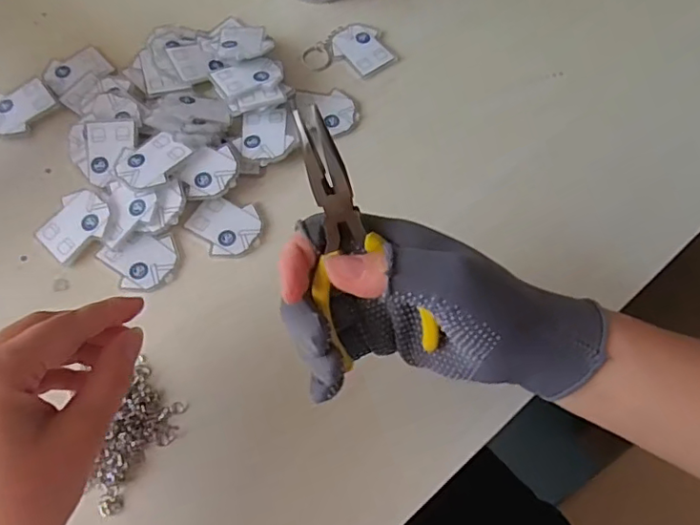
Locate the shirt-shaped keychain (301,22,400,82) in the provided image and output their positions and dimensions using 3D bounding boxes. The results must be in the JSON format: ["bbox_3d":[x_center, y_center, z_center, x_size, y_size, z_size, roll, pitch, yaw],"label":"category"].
[{"bbox_3d":[0.000,-0.176,0.478,0.070,0.004,0.057,-36,71,-17],"label":"shirt-shaped keychain"}]

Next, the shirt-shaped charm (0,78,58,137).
[{"bbox_3d":[-0.255,-0.120,0.439,0.050,0.004,0.039,-36,71,-17],"label":"shirt-shaped charm"}]

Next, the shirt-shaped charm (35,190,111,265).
[{"bbox_3d":[-0.192,-0.026,0.394,0.040,0.004,0.049,42,82,14],"label":"shirt-shaped charm"}]

